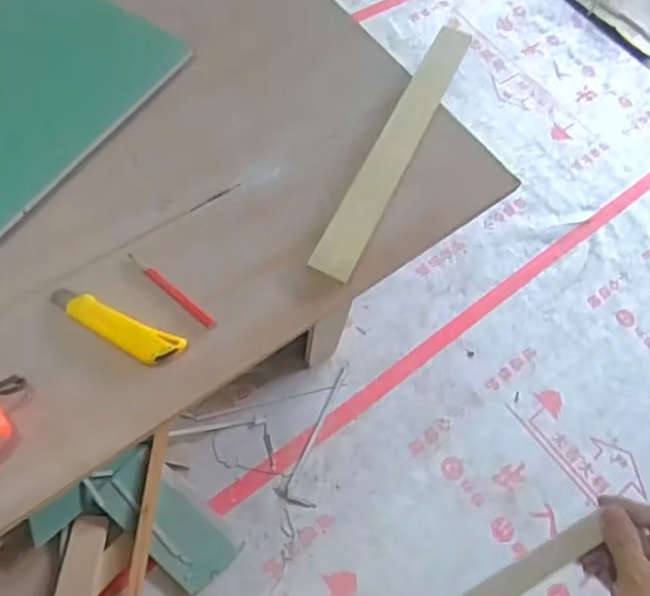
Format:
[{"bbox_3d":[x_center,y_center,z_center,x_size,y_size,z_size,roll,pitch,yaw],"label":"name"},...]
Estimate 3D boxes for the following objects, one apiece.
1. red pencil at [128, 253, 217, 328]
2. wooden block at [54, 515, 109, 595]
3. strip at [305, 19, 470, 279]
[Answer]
[{"bbox_3d":[-0.176,-0.009,0.688,0.133,0.012,0.013,40,64,12],"label":"red pencil"},{"bbox_3d":[-0.496,0.533,1.236,0.074,0.020,0.169,10,62,-4],"label":"wooden block"},{"bbox_3d":[0.097,-0.207,0.801,0.052,0.016,0.436,26,62,5],"label":"strip"}]

